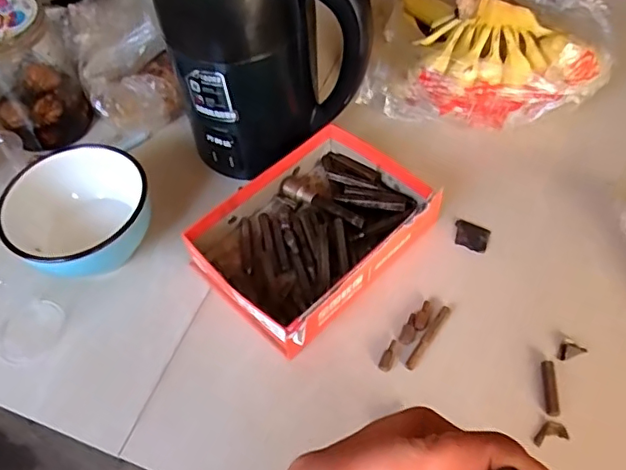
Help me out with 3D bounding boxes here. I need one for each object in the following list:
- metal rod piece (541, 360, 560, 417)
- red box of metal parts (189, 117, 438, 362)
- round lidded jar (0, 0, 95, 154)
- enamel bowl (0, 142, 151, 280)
[{"bbox_3d":[0.200,0.129,0.472,0.010,0.008,0.047,3,56,5],"label":"metal rod piece"},{"bbox_3d":[0.004,-0.008,0.554,0.159,0.049,0.222,39,66,25],"label":"red box of metal parts"},{"bbox_3d":[-0.327,-0.185,0.631,0.097,0.145,0.101,-36,61,-20],"label":"round lidded jar"},{"bbox_3d":[-0.227,-0.011,0.558,0.127,0.079,0.126,-1,56,2],"label":"enamel bowl"}]

